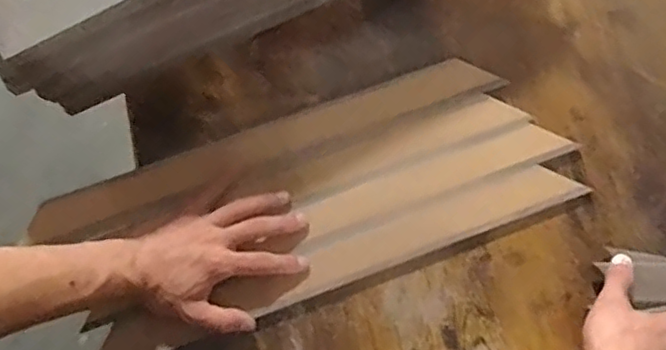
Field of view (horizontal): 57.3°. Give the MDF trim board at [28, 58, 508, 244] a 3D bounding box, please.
[{"bbox_3d":[-0.061,-0.032,0.625,0.484,0.013,0.046,-21,76,-7],"label":"MDF trim board"}]

